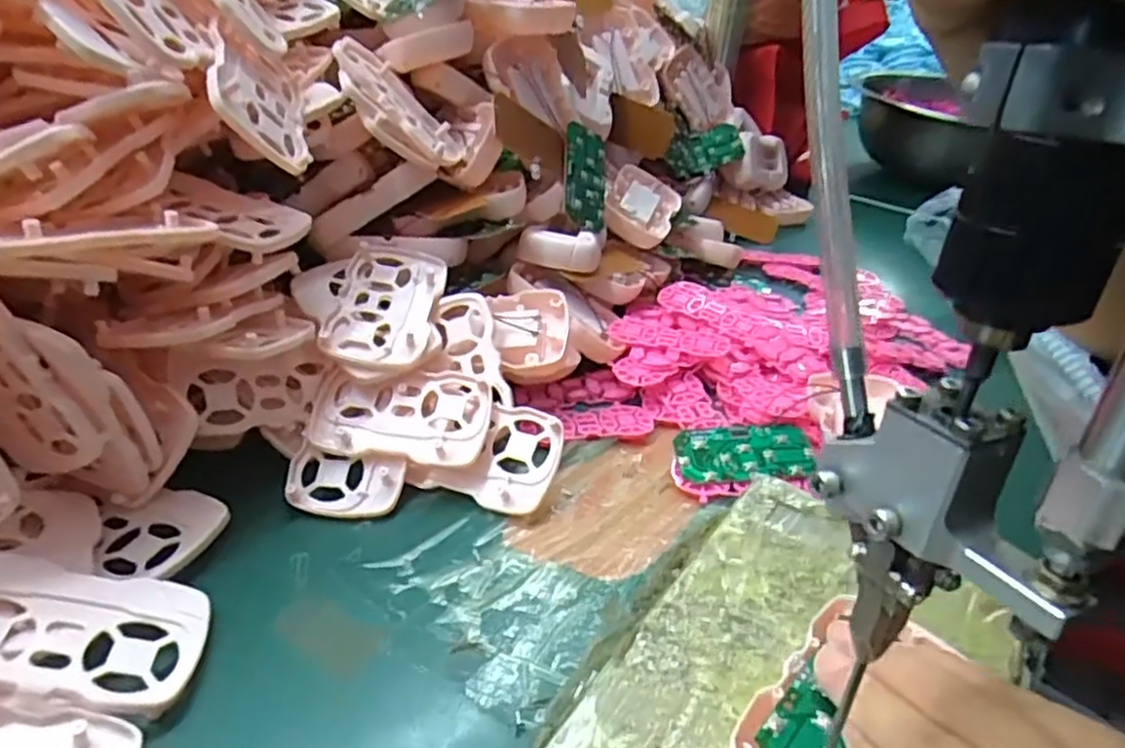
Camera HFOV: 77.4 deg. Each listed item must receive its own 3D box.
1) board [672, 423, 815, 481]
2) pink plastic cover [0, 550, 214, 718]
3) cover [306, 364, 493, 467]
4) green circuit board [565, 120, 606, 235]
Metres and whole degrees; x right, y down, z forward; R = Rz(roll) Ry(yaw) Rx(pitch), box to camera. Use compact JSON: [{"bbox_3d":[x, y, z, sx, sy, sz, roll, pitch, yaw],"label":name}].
[{"bbox_3d":[0.098,0.040,0.381,0.073,0.007,0.039,1,33,-5],"label":"board"},{"bbox_3d":[-0.176,0.090,0.249,0.088,0.004,0.054,20,28,-20],"label":"pink plastic cover"},{"bbox_3d":[-0.083,0.022,0.362,0.089,0.011,0.052,7,54,2],"label":"cover"},{"bbox_3d":[0.015,-0.137,0.484,0.041,0.072,0.005,9,-9,-44],"label":"green circuit board"}]

